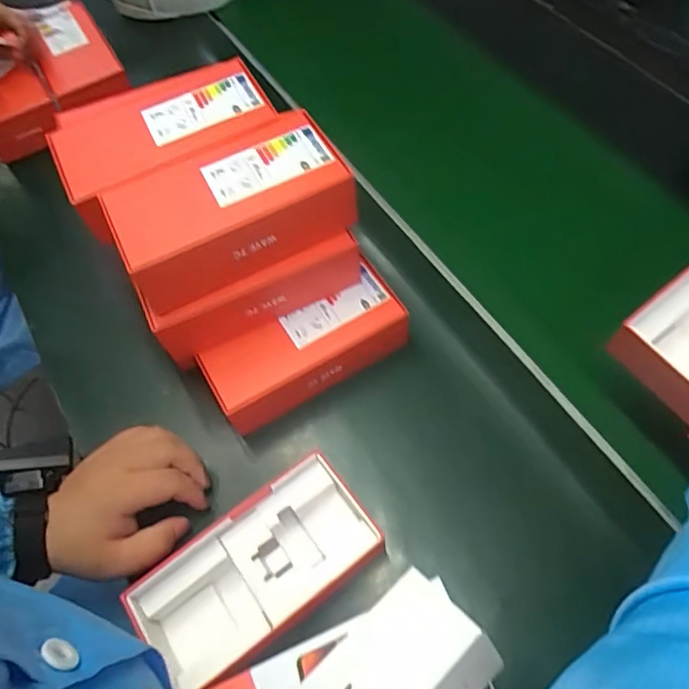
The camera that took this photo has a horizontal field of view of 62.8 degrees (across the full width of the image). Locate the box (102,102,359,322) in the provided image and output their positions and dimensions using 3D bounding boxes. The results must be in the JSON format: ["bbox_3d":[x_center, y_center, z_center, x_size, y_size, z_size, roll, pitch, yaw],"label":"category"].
[{"bbox_3d":[-0.088,-0.108,0.443,0.175,0.051,0.092,-25,62,-11],"label":"box"}]

